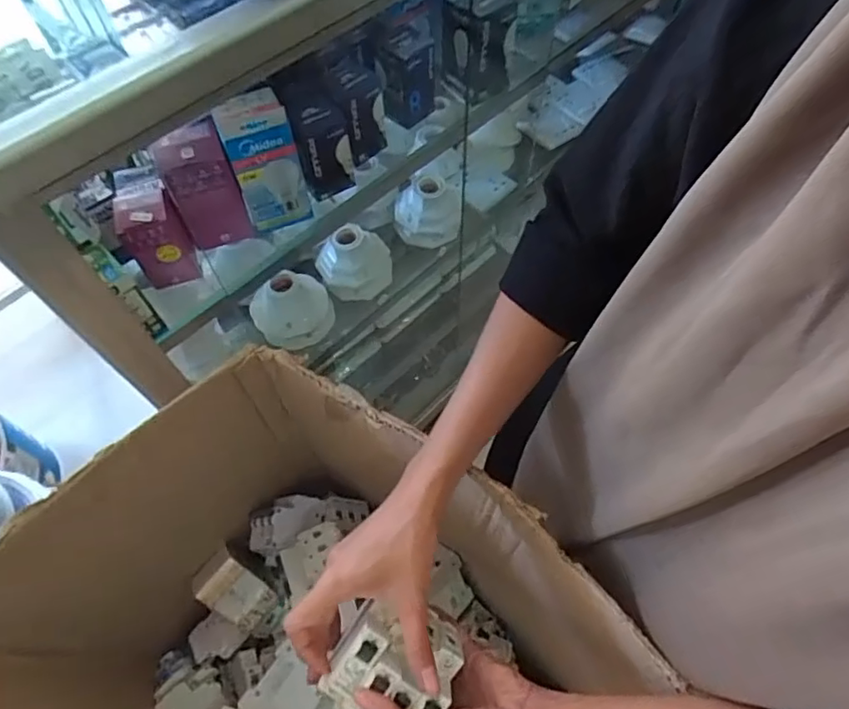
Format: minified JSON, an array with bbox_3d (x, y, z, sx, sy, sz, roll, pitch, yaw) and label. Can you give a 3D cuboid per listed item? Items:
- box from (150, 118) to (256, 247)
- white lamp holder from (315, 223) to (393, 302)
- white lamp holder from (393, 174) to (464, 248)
[{"bbox_3d":[-0.221,-0.168,0.575,0.064,0.117,0.052,-23,62,-10],"label":"box"},{"bbox_3d":[-0.105,-0.146,0.847,0.101,0.098,0.096,-1,61,2],"label":"white lamp holder"},{"bbox_3d":[0.004,-0.224,0.904,0.094,0.077,0.082,-24,62,-11],"label":"white lamp holder"}]

